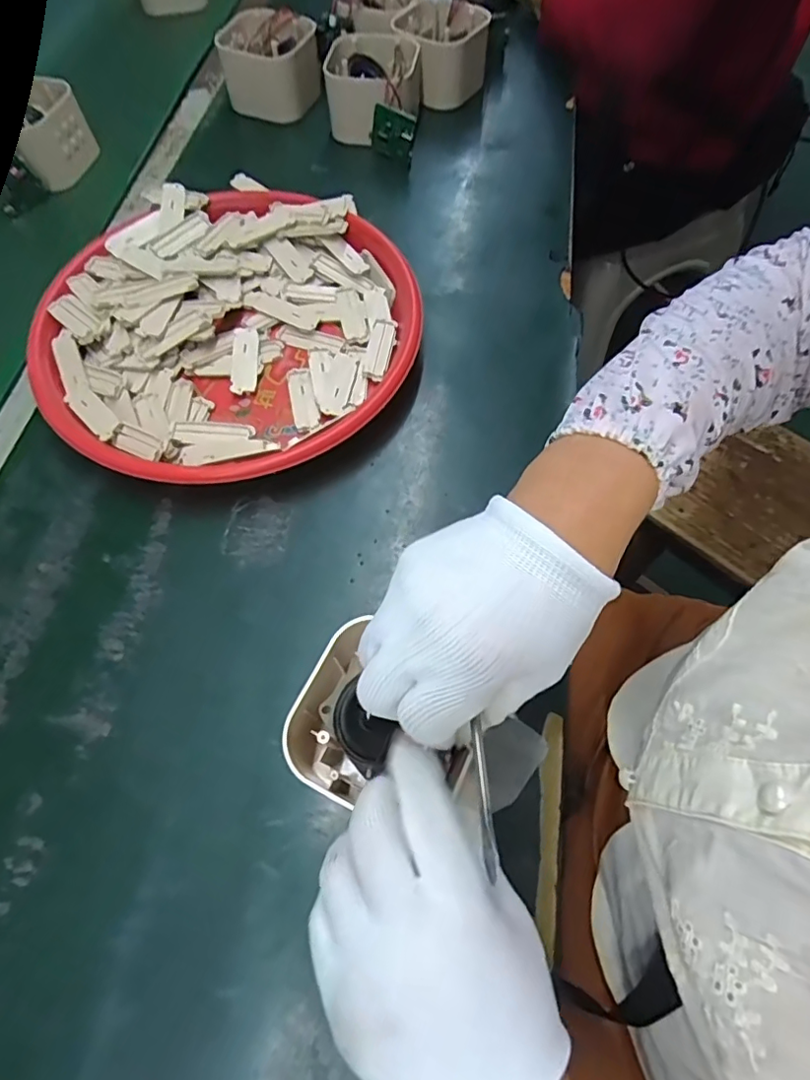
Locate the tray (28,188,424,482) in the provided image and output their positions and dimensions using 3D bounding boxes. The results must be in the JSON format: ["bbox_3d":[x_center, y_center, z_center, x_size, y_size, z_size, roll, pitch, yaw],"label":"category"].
[{"bbox_3d":[-0.137,-0.169,0.438,0.283,0.040,0.277,-1,64,2],"label":"tray"}]

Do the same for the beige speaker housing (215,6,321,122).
[{"bbox_3d":[-0.140,-0.500,0.584,0.098,0.064,0.089,4,64,4],"label":"beige speaker housing"}]

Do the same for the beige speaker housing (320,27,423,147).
[{"bbox_3d":[-0.032,-0.452,0.563,0.091,0.068,0.102,2,64,3],"label":"beige speaker housing"}]

